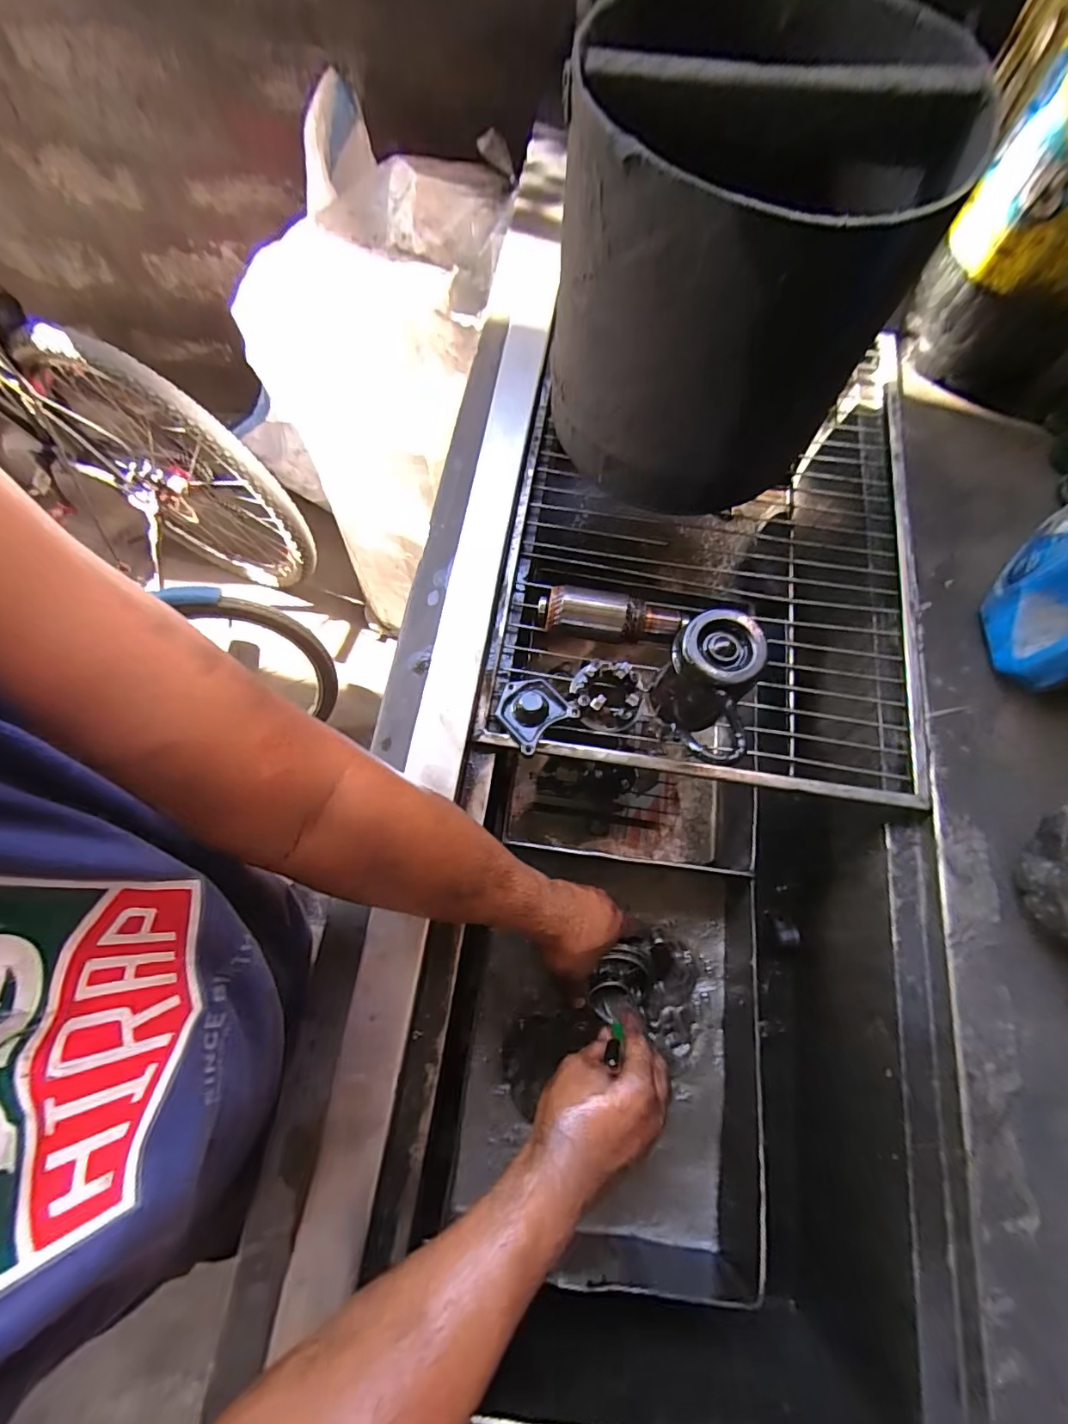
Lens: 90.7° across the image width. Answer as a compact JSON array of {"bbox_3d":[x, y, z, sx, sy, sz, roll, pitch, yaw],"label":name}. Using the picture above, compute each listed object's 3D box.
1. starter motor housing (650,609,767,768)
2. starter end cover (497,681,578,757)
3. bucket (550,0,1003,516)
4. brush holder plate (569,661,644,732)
[{"bbox_3d":[0.148,-0.008,0.458,0.062,0.119,0.123,-2,71,-3],"label":"starter motor housing"},{"bbox_3d":[-0.002,-0.004,0.508,0.065,0.021,0.065,-36,76,-13],"label":"starter end cover"},{"bbox_3d":[0.159,-0.378,0.491,0.270,0.297,0.270,1,71,-2],"label":"bucket"},{"bbox_3d":[0.074,-0.017,0.509,0.066,0.028,0.065,1,71,-2],"label":"brush holder plate"}]

